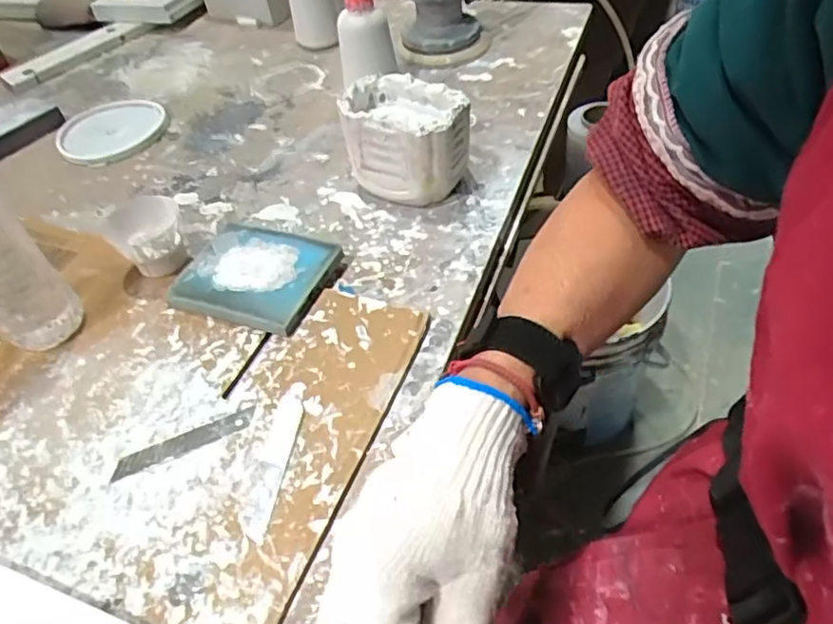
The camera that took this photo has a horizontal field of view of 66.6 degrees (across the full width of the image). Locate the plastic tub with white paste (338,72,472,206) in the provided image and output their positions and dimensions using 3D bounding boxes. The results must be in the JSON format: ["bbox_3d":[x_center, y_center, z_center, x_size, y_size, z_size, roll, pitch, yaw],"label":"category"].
[{"bbox_3d":[-0.009,-0.157,0.591,0.112,0.089,0.084,23,54,25],"label":"plastic tub with white paste"}]

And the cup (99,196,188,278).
[{"bbox_3d":[-0.235,-0.064,0.560,0.059,0.056,0.074,-32,52,-22],"label":"cup"}]

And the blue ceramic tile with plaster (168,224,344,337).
[{"bbox_3d":[-0.136,-0.031,0.536,0.124,0.021,0.098,13,50,18],"label":"blue ceramic tile with plaster"}]

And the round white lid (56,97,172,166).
[{"bbox_3d":[-0.363,-0.222,0.754,0.121,0.009,0.145,-27,50,-18],"label":"round white lid"}]

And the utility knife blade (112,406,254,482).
[{"bbox_3d":[-0.160,0.090,0.438,0.097,0.004,0.019,-20,48,-12],"label":"utility knife blade"}]

